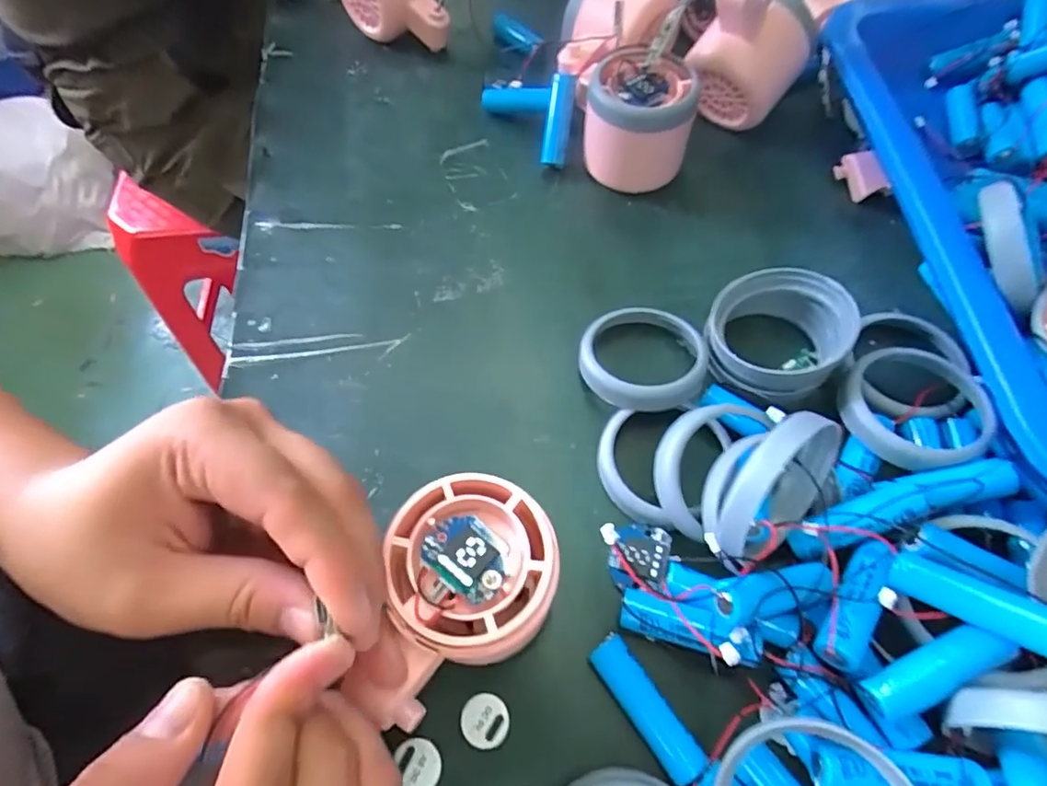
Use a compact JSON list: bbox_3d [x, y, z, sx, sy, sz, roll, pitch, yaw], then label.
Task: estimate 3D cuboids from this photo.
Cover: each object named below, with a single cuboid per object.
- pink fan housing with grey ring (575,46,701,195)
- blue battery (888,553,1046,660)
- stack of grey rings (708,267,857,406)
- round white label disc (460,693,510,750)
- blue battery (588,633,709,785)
[{"bbox_3d":[0.061,-0.150,0.318,0.060,0.053,0.059,3,61,3],"label":"pink fan housing with grey ring"},{"bbox_3d":[0.148,0.069,0.185,0.012,0.013,0.049,-44,38,-21],"label":"blue battery"},{"bbox_3d":[0.115,-0.028,0.260,0.059,0.030,0.058,32,66,18],"label":"stack of grey rings"},{"bbox_3d":[-0.014,0.117,0.201,0.017,0.004,0.017,-1,61,1],"label":"round white label disc"},{"bbox_3d":[0.042,0.111,0.199,0.013,0.013,0.049,-31,64,-15],"label":"blue battery"}]

